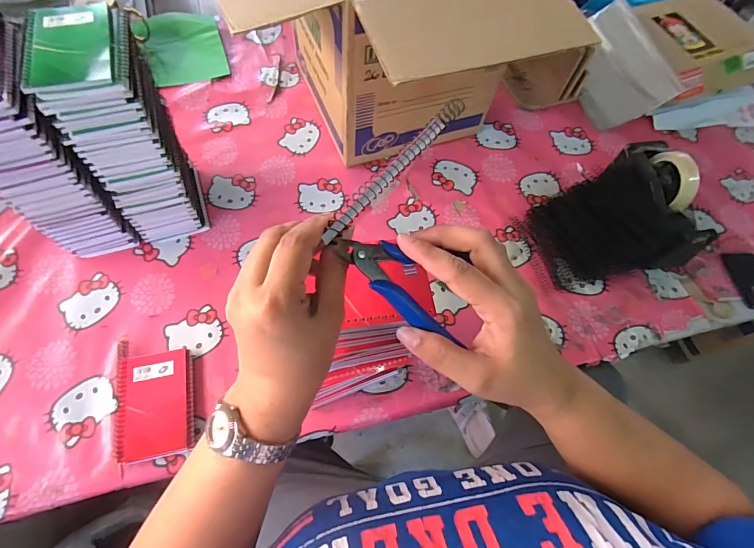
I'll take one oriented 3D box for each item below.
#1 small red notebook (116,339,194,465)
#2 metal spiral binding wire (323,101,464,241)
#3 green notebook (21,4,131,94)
[{"bbox_3d":[-0.297,0.163,0.532,0.096,0.020,0.155,-10,64,-8],"label":"small red notebook"},{"bbox_3d":[0.015,-0.077,0.272,0.012,0.008,0.150,36,68,14],"label":"metal spiral binding wire"},{"bbox_3d":[-0.326,-0.247,0.431,0.099,0.017,0.131,-12,66,-10],"label":"green notebook"}]

